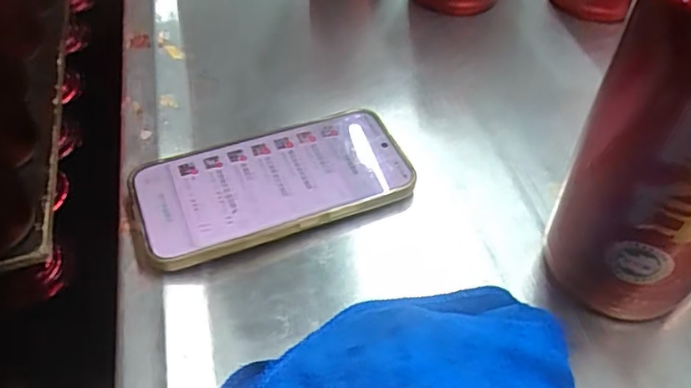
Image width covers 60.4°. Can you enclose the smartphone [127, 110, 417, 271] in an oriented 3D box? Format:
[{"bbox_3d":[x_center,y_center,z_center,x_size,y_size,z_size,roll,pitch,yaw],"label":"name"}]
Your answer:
[{"bbox_3d":[-0.042,-0.010,0.349,0.157,0.014,0.078,-17,58,-13],"label":"smartphone"}]

